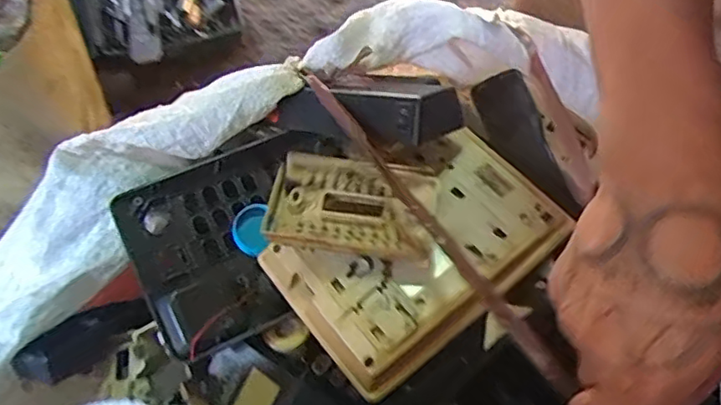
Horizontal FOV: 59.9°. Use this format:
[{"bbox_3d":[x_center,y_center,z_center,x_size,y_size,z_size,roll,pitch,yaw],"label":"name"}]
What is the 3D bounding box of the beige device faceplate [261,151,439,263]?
[{"bbox_3d":[-0.006,0.001,0.451,0.115,0.018,0.071,7,60,3],"label":"beige device faceplate"}]

